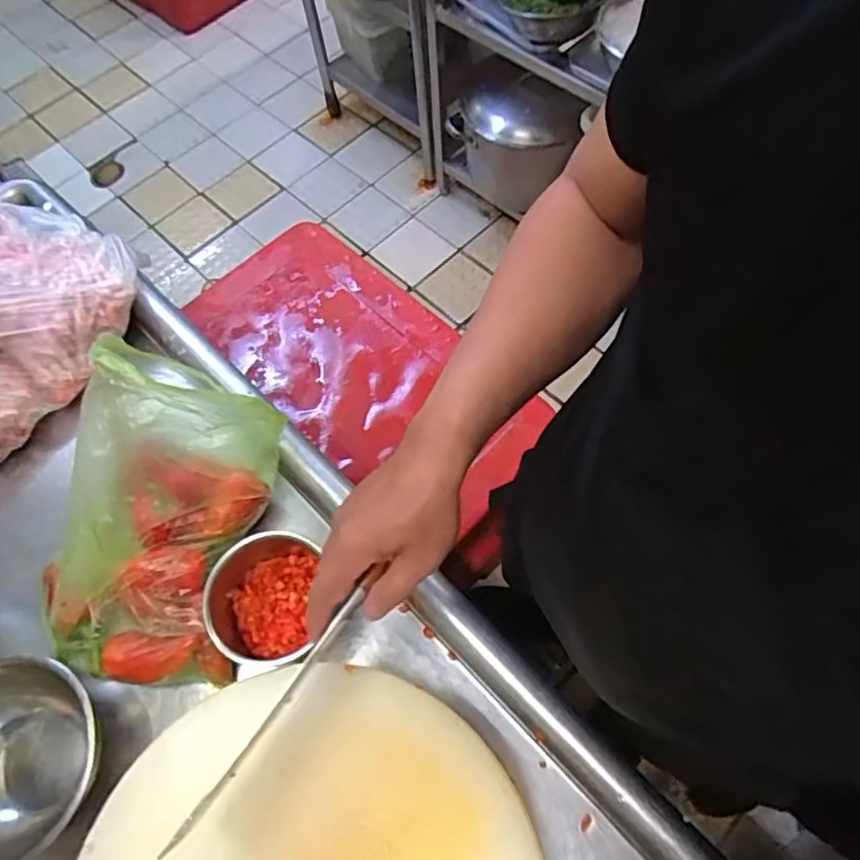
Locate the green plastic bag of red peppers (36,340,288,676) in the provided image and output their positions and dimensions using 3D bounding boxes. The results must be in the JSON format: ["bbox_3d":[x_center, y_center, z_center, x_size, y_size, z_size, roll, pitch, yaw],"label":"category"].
[{"bbox_3d":[-0.261,0.080,0.541,0.162,0.183,0.245,9,65,8],"label":"green plastic bag of red peppers"}]

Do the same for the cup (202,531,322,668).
[{"bbox_3d":[-0.160,0.158,0.572,0.100,0.073,0.114,3,65,5],"label":"cup"}]

